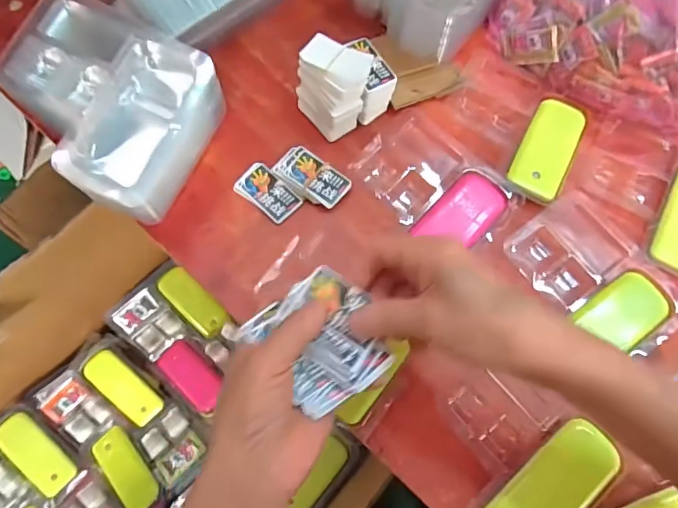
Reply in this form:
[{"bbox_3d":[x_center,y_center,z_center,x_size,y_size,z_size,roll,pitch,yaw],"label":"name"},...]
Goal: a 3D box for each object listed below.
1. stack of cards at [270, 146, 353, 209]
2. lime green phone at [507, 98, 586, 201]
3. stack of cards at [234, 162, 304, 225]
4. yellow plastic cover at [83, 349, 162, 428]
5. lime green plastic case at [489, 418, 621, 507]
[{"bbox_3d":[-0.023,-0.066,0.398,0.062,0.009,0.035,37,74,12],"label":"stack of cards"},{"bbox_3d":[0.185,-0.094,0.408,0.045,0.007,0.106,27,72,9],"label":"lime green phone"},{"bbox_3d":[-0.061,-0.053,0.396,0.056,0.004,0.033,41,74,13],"label":"stack of cards"},{"bbox_3d":[-0.268,0.166,0.577,0.039,0.011,0.105,-44,98,-14],"label":"yellow plastic cover"},{"bbox_3d":[0.145,0.160,0.317,0.102,0.016,0.041,-40,75,-14],"label":"lime green plastic case"}]

